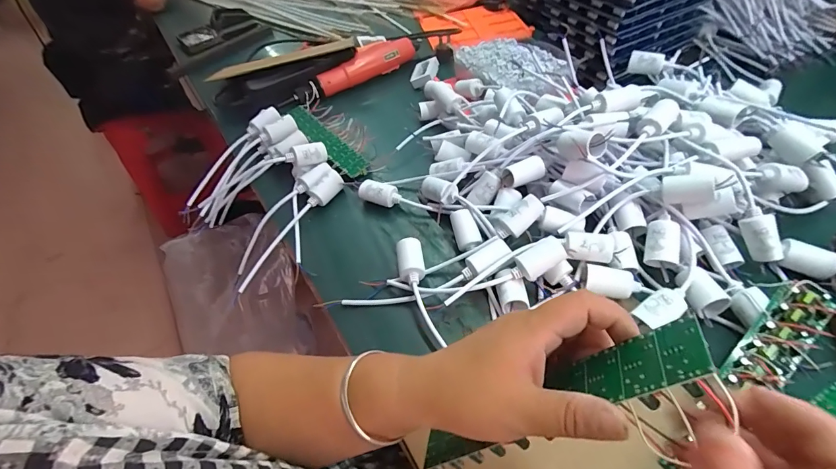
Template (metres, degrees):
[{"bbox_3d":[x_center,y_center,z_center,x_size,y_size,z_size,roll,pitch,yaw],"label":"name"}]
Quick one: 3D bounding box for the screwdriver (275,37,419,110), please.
[{"bbox_3d":[-0.118,-0.295,0.719,0.282,0.045,0.051,-26,53,-14],"label":"screwdriver"}]

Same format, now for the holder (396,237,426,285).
[{"bbox_3d":[-0.008,0.032,0.441,0.028,0.027,0.055,-8,51,0],"label":"holder"}]

